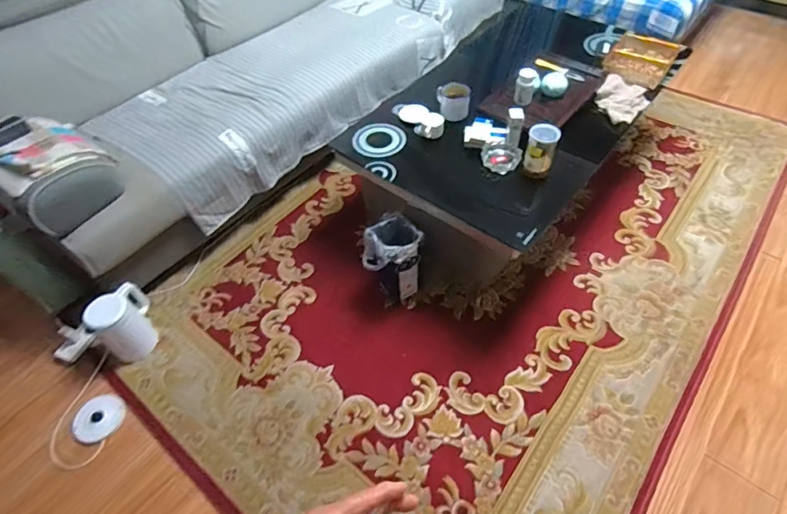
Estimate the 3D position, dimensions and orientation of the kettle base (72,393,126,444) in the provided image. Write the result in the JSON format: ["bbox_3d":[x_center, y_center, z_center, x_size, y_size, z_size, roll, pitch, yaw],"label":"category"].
[{"bbox_3d":[-0.944,0.509,1.457,0.153,0.021,0.147,-2,54,2],"label":"kettle base"}]

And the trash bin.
[{"bbox_3d":[-0.003,0.026,1.612,0.182,0.299,0.173,-2,54,2],"label":"trash bin"}]

